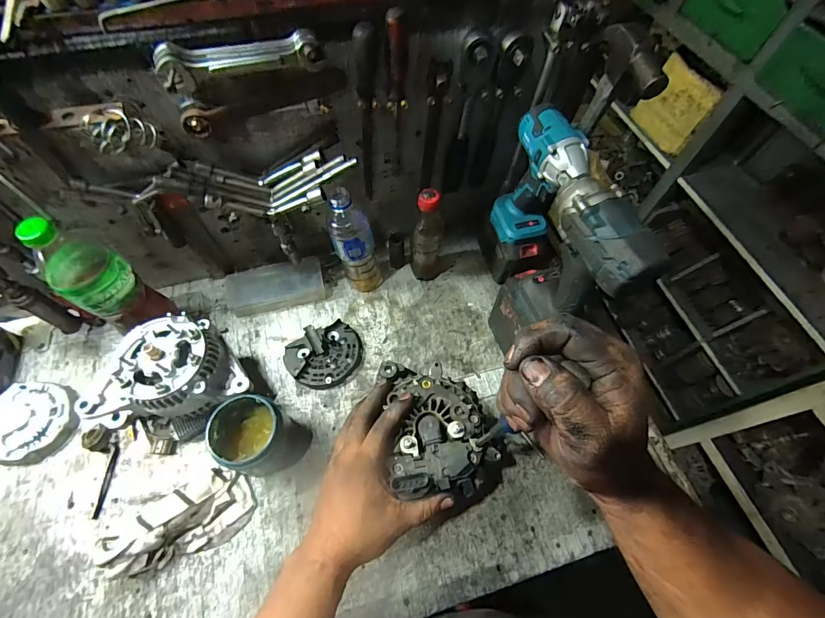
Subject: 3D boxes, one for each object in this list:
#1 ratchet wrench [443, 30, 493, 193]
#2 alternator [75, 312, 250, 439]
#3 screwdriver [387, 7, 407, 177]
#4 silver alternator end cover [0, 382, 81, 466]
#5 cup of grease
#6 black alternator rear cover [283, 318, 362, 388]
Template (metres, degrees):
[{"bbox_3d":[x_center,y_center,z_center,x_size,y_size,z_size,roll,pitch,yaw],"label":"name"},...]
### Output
[{"bbox_3d":[0.073,-0.255,0.558,0.047,0.242,0.034,9,61,2],"label":"ratchet wrench"},{"bbox_3d":[-0.343,0.104,0.542,0.205,0.142,0.123,-22,64,-15],"label":"alternator"},{"bbox_3d":[-0.017,-0.259,0.473,0.018,0.176,0.019,9,61,2],"label":"screwdriver"},{"bbox_3d":[-0.553,0.163,0.562,0.129,0.038,0.112,11,61,3],"label":"silver alternator end cover"},{"bbox_3d":[-0.216,0.173,0.528,0.085,0.103,0.086,1,61,-2],"label":"cup of grease"},{"bbox_3d":[-0.140,0.072,0.630,0.116,0.030,0.101,-40,70,-22],"label":"black alternator rear cover"}]

